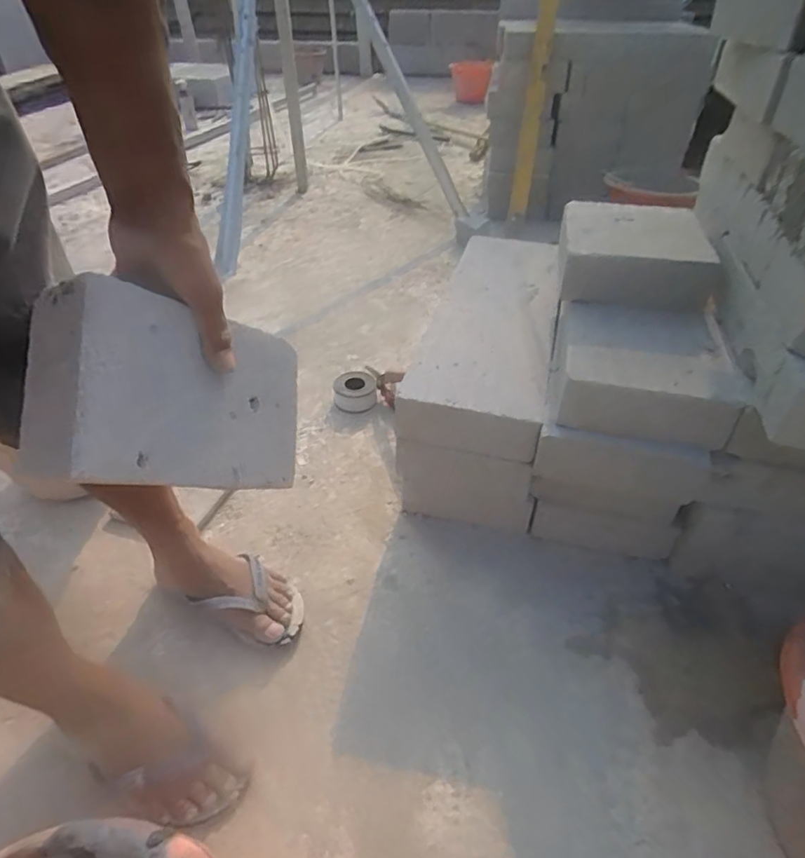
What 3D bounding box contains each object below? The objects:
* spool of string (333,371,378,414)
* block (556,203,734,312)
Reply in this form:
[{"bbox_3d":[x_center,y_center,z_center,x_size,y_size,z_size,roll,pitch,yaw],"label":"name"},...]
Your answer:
[{"bbox_3d":[-0.094,-0.071,1.092,0.081,0.049,0.081,0,41,0],"label":"spool of string"},{"bbox_3d":[0.347,-0.259,0.819,0.214,0.079,0.202,7,41,9],"label":"block"}]

